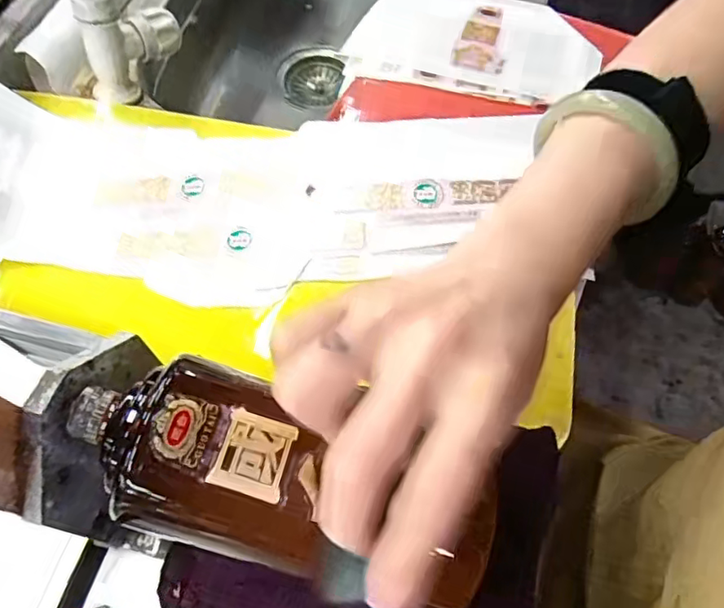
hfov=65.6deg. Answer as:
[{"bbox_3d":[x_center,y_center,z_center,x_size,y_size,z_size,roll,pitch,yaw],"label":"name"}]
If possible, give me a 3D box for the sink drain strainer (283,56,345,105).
[{"bbox_3d":[-0.059,-0.266,0.678,0.067,0.024,0.066,5,62,0],"label":"sink drain strainer"}]

